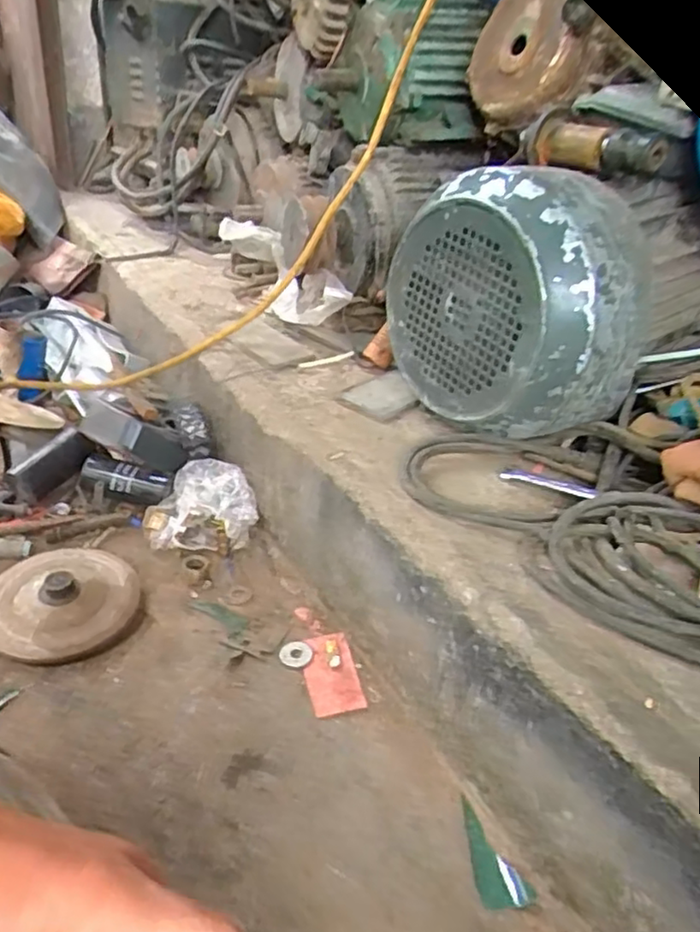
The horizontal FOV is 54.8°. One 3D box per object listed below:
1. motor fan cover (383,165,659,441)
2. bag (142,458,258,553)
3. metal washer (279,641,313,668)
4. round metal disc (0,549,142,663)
[{"bbox_3d":[0.151,-0.156,0.621,0.129,0.206,0.226,-17,38,-33],"label":"motor fan cover"},{"bbox_3d":[-0.167,0.044,0.755,0.123,0.077,0.070,3,32,-6],"label":"bag"},{"bbox_3d":[-0.050,0.178,0.638,0.029,0.004,0.028,5,32,-3],"label":"metal washer"},{"bbox_3d":[-0.280,0.125,0.655,0.137,0.027,0.139,5,32,-3],"label":"round metal disc"}]

